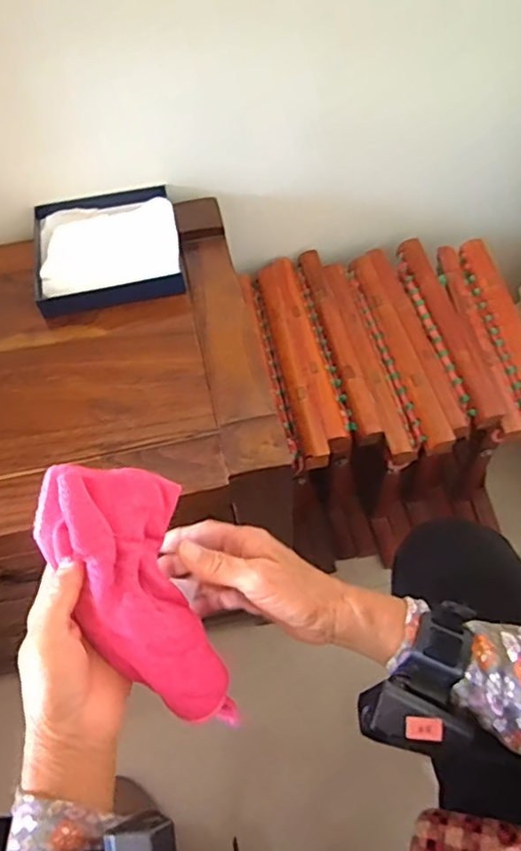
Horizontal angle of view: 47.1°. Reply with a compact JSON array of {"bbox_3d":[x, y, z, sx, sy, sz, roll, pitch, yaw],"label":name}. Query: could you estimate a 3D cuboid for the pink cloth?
[{"bbox_3d":[-0.070,0.111,0.386,0.085,0.045,0.194,-28,93,-15],"label":"pink cloth"}]

